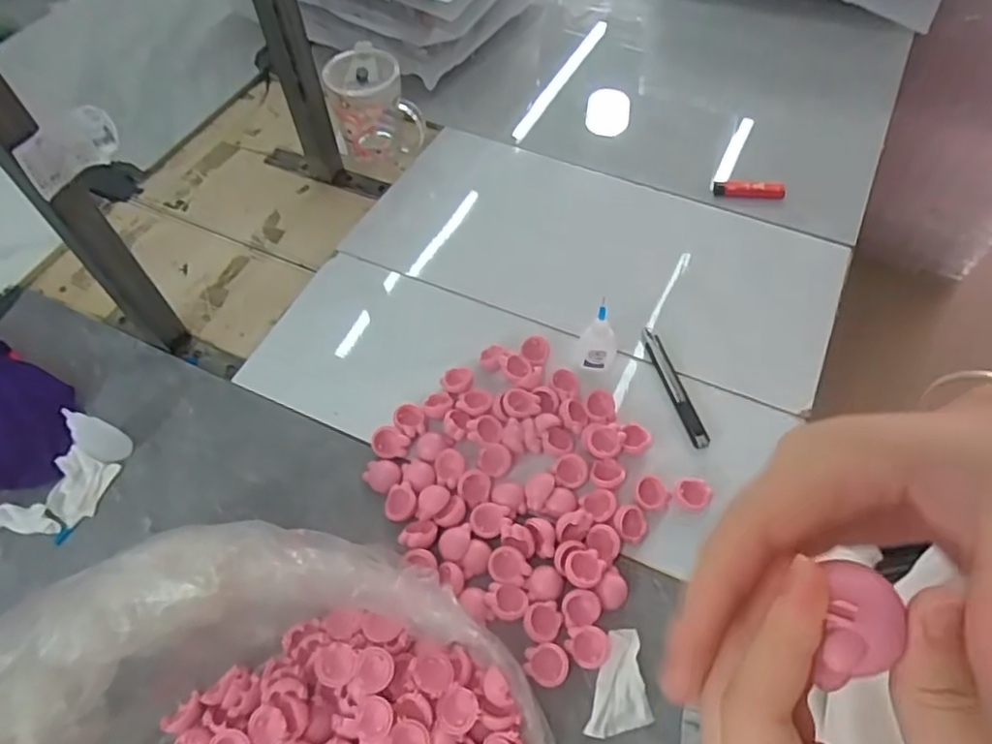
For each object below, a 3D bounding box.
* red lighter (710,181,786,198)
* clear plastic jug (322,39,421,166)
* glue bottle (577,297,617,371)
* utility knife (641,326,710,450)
[{"bbox_3d":[0.293,-0.211,0.757,0.081,0.018,0.016,3,58,4],"label":"red lighter"},{"bbox_3d":[-0.146,-0.315,0.784,0.100,0.117,0.079,-9,58,-3],"label":"clear plastic jug"},{"bbox_3d":[0.096,-0.034,0.602,0.035,0.085,0.024,8,59,7],"label":"glue bottle"},{"bbox_3d":[0.169,0.010,0.617,0.017,0.010,0.136,-14,59,-6],"label":"utility knife"}]

